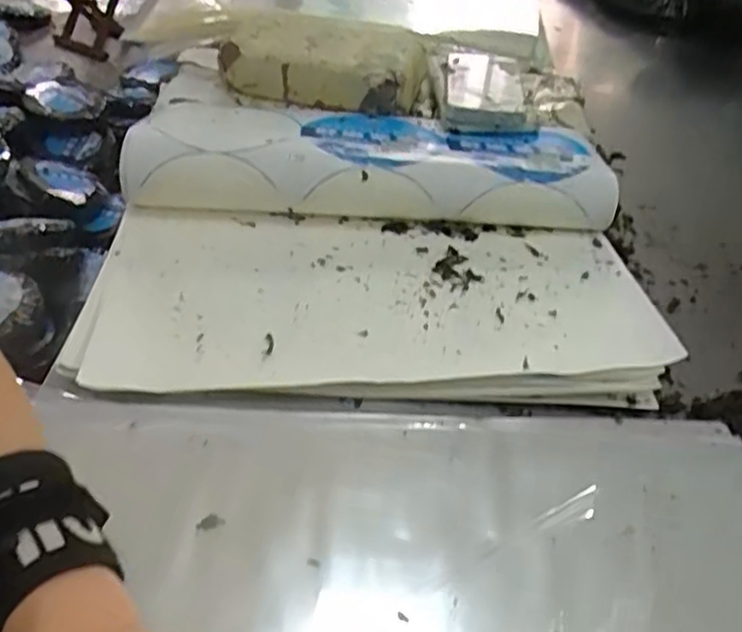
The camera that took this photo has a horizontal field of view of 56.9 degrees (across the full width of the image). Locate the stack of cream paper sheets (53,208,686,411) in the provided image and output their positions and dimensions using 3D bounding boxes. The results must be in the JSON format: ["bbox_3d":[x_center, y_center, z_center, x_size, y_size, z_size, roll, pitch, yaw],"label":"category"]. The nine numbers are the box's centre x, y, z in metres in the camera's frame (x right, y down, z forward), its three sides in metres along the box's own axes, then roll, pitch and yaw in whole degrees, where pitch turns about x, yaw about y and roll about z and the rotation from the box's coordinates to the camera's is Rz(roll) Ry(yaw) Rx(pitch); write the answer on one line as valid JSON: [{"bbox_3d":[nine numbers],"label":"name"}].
[{"bbox_3d":[0.000,-0.020,0.539,0.429,0.037,0.197,3,46,-3],"label":"stack of cream paper sheets"}]

